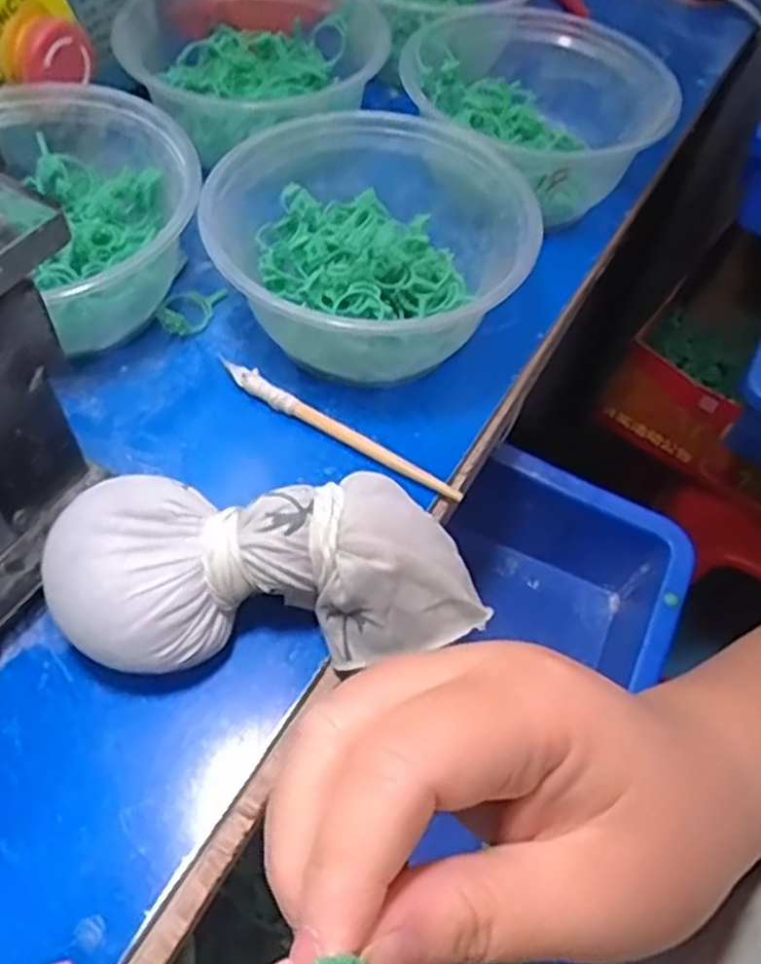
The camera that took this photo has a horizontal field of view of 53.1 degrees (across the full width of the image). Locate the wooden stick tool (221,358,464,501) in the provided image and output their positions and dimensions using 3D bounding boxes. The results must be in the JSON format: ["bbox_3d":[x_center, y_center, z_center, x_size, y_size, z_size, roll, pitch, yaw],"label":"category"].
[{"bbox_3d":[-0.018,-0.022,0.317,0.116,0.009,0.009,29,58,14],"label":"wooden stick tool"}]

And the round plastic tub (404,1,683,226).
[{"bbox_3d":[0.078,-0.194,0.402,0.139,0.052,0.126,27,58,13],"label":"round plastic tub"}]

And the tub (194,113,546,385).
[{"bbox_3d":[-0.006,-0.100,0.338,0.135,0.060,0.121,-6,57,-9],"label":"tub"}]

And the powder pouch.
[{"bbox_3d":[-0.034,0.030,0.260,0.142,0.048,0.060,-5,56,-8],"label":"powder pouch"}]

